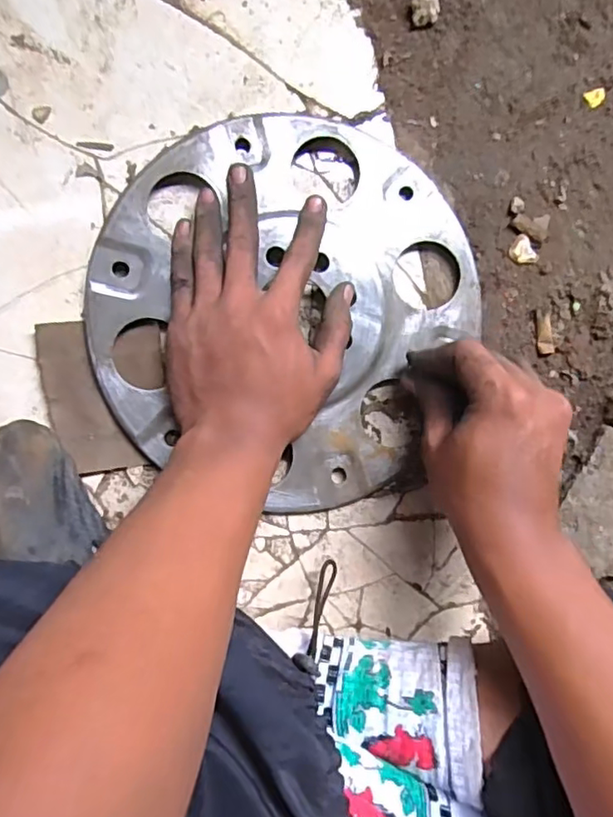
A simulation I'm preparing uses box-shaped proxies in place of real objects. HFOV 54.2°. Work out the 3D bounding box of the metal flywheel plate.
[{"bbox_3d":[-0.014,-0.068,0.408,0.252,0.018,0.250,0,91,-7],"label":"metal flywheel plate"}]

